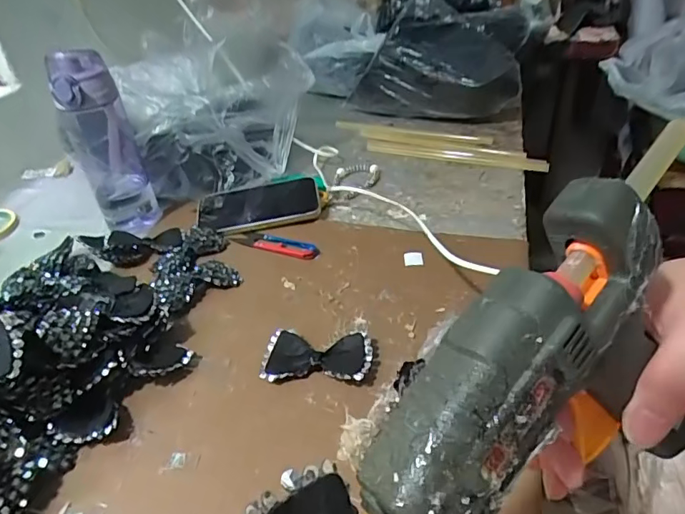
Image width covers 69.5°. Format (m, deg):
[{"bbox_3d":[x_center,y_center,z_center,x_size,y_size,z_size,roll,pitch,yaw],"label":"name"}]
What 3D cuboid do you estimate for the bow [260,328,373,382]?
[{"bbox_3d":[-0.021,0.089,0.439,0.093,0.017,0.052,1,37,8],"label":"bow"}]

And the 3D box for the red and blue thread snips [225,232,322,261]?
[{"bbox_3d":[-0.086,-0.018,0.595,0.123,0.007,0.028,14,41,23],"label":"red and blue thread snips"}]

